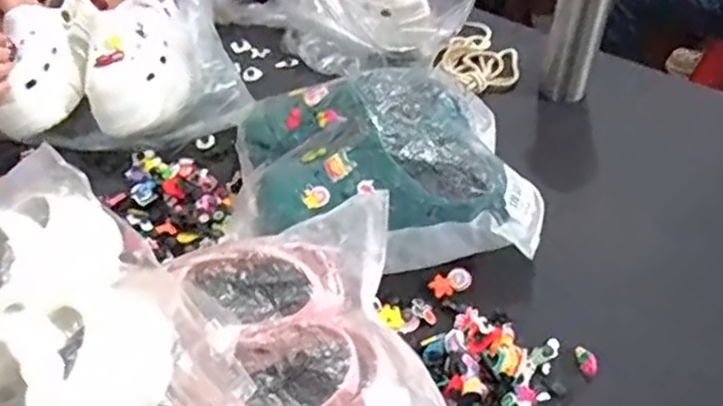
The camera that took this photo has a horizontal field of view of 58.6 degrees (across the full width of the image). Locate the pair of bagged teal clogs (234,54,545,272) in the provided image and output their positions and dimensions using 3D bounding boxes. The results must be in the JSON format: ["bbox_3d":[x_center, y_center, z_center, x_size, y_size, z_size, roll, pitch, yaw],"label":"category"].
[{"bbox_3d":[0.021,-0.054,0.706,0.318,0.101,0.225,-3,49,-1],"label":"pair of bagged teal clogs"}]

